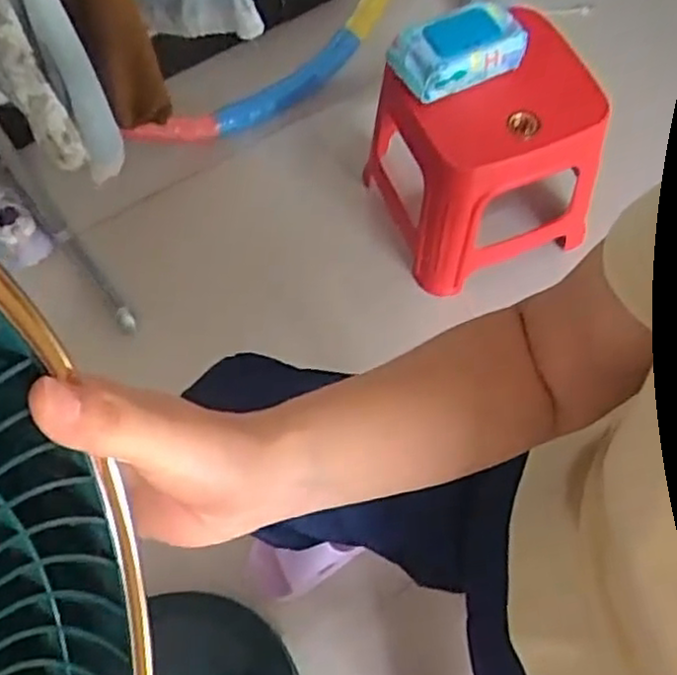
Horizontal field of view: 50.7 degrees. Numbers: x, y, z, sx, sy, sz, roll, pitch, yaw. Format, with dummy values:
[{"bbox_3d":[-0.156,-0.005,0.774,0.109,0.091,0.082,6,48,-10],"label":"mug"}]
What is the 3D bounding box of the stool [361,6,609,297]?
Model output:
[{"bbox_3d":[0.213,-0.276,1.086,0.266,0.300,0.265,-18,65,-7],"label":"stool"}]

